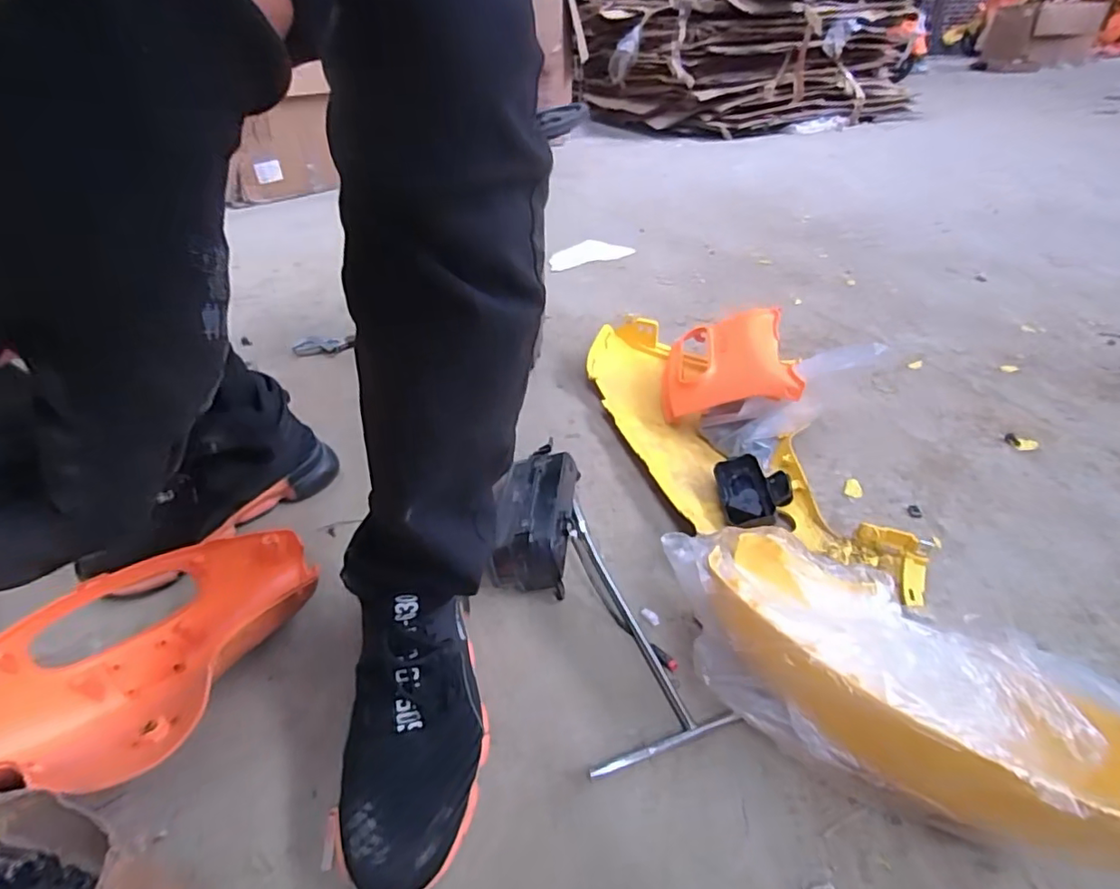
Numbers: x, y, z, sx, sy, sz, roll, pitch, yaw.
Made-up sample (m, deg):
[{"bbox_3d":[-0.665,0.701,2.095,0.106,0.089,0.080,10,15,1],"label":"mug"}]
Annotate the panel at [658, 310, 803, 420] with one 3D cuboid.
[{"bbox_3d":[0.227,-0.110,0.793,0.183,0.062,0.198,-13,42,21],"label":"panel"}]

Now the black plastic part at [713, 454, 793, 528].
[{"bbox_3d":[0.223,0.056,0.638,0.077,0.035,0.126,2,37,4],"label":"black plastic part"}]

